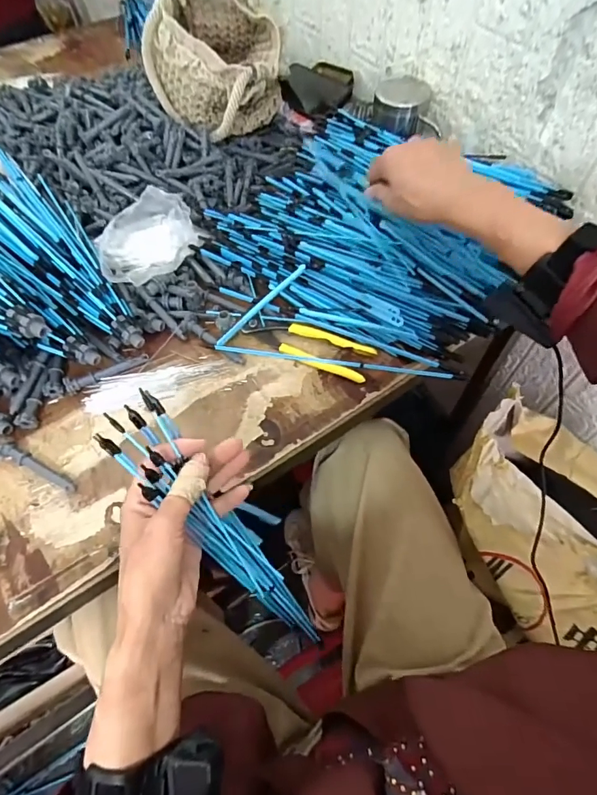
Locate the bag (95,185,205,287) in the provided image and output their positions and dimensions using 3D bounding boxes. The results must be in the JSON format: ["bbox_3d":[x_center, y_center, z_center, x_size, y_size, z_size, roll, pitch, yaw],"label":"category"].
[{"bbox_3d":[-0.201,-0.198,0.562,0.101,0.046,0.158,23,61,13],"label":"bag"}]

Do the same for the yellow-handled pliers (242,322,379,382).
[{"bbox_3d":[0.012,-0.064,0.538,0.157,0.020,0.051,22,61,13],"label":"yellow-handled pliers"}]

